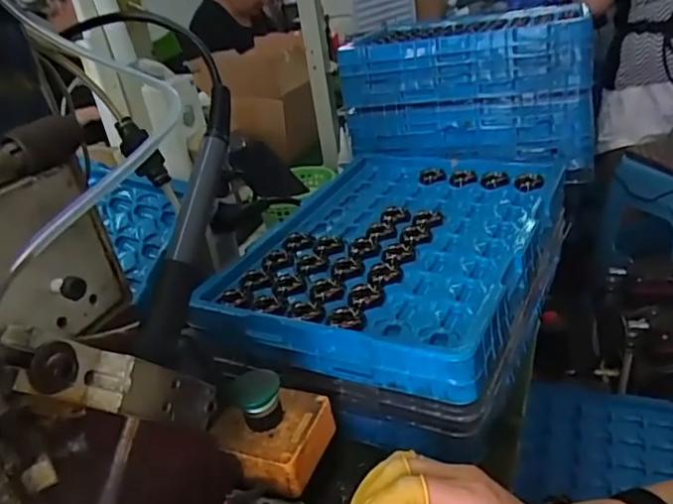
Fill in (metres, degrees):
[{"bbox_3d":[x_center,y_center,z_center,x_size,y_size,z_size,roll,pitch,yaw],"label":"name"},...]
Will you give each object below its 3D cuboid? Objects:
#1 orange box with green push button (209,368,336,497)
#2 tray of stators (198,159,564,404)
[{"bbox_3d":[-0.051,0.125,0.425,0.079,0.062,0.073,2,31,20],"label":"orange box with green push button"},{"bbox_3d":[0.060,-0.022,0.593,0.282,0.054,0.381,7,33,27],"label":"tray of stators"}]

